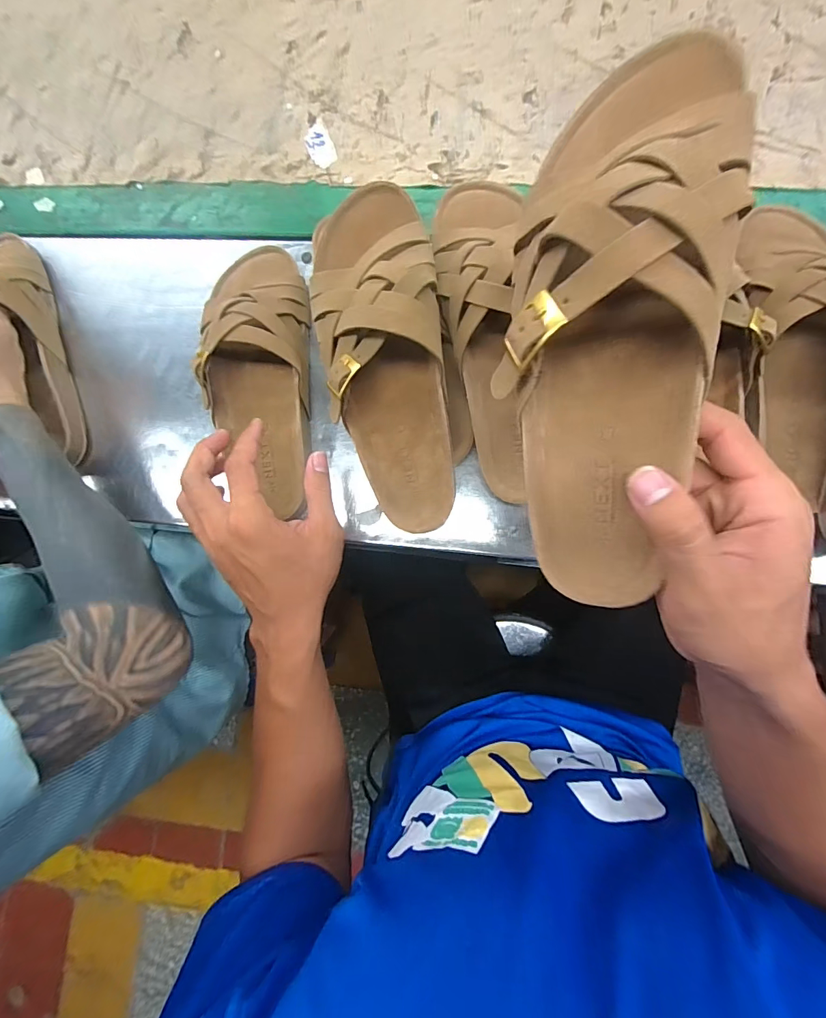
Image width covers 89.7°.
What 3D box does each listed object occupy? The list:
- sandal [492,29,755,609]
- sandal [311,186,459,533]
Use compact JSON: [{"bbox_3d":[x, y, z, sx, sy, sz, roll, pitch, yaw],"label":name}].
[{"bbox_3d":[0.090,-0.084,0.205,0.101,0.075,0.269,8,97,26],"label":"sandal"},{"bbox_3d":[-0.021,-0.108,0.329,0.093,0.064,0.261,-9,106,4],"label":"sandal"}]

